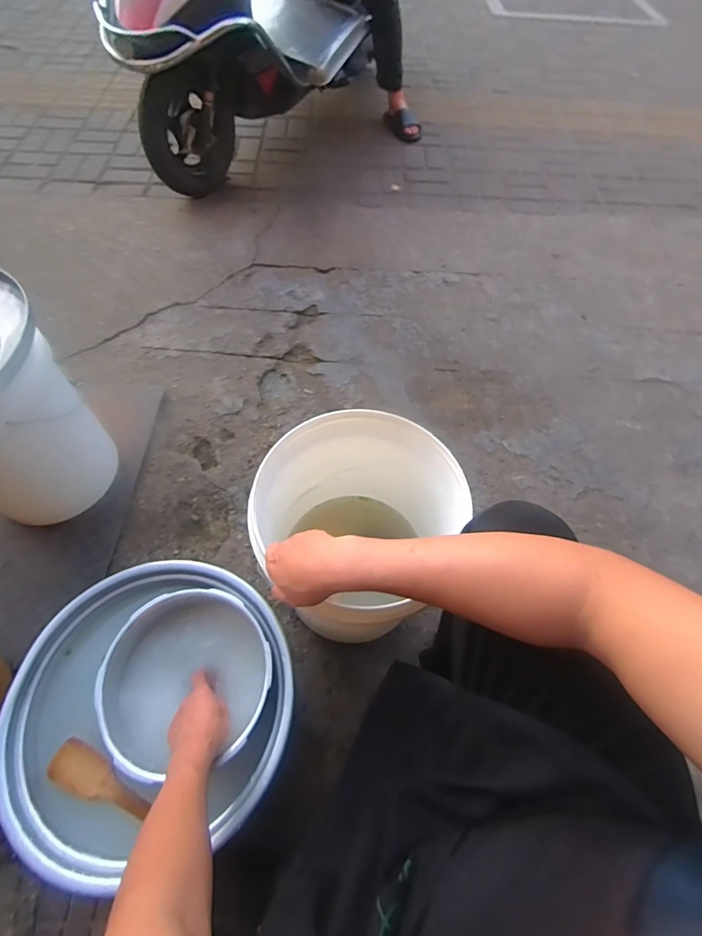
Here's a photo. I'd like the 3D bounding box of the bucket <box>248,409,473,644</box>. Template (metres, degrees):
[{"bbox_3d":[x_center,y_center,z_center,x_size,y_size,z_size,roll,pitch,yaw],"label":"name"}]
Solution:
[{"bbox_3d":[0.002,0.113,0.744,0.280,0.341,0.285,2,62,-3],"label":"bucket"}]

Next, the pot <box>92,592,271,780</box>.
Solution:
[{"bbox_3d":[-0.254,0.328,0.688,0.250,0.103,0.237,2,62,-3],"label":"pot"}]

